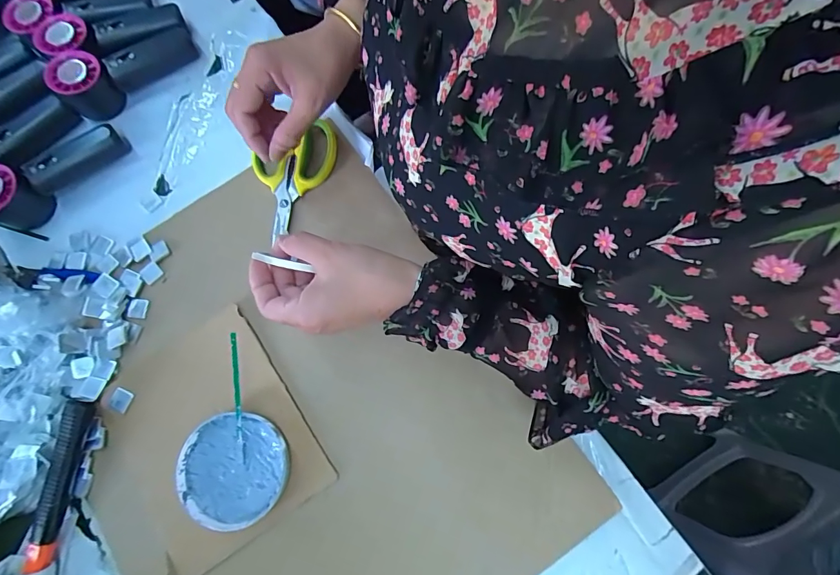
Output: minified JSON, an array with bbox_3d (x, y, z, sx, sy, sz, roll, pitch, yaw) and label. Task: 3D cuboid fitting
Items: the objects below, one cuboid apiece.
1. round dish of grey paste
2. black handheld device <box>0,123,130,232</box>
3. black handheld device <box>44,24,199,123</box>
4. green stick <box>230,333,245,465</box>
[{"bbox_3d":[-0.175,0.170,0.398,0.098,0.015,0.098,-1,78,4],"label":"round dish of grey paste"},{"bbox_3d":[-0.407,-0.131,0.463,0.057,0.055,0.150,40,83,11],"label":"black handheld device"},{"bbox_3d":[-0.343,-0.261,0.493,0.154,0.058,0.052,-42,79,-5],"label":"black handheld device"},{"bbox_3d":[-0.173,0.105,0.401,0.007,0.008,0.126,-1,97,0],"label":"green stick"}]

